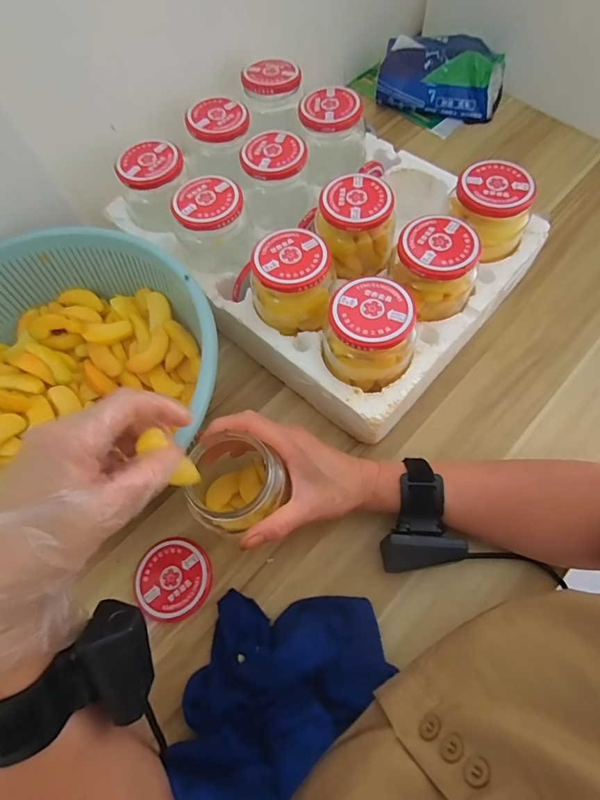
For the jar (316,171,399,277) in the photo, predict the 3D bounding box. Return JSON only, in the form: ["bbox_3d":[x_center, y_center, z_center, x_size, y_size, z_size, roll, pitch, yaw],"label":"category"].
[{"bbox_3d":[0.057,-0.176,0.432,0.070,0.074,0.068,-1,66,3],"label":"jar"}]

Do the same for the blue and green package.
[{"bbox_3d":[0.211,-0.481,0.619,0.179,0.071,0.079,20,68,11],"label":"blue and green package"}]

